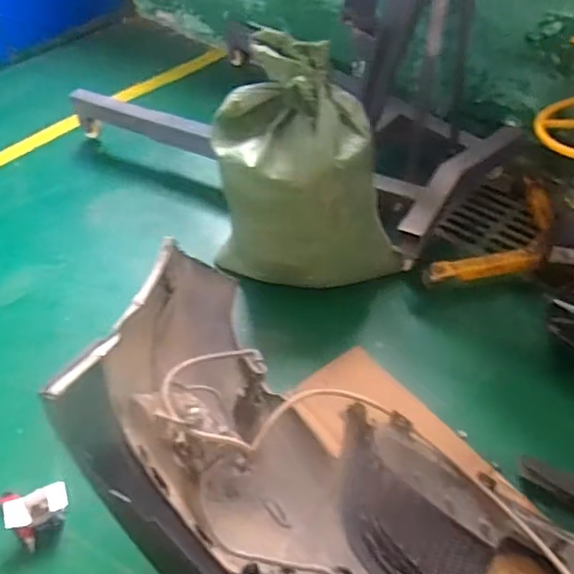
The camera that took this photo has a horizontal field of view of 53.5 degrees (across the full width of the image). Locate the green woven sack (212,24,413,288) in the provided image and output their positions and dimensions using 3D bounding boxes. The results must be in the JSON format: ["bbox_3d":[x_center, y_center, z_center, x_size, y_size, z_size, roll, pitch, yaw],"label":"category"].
[{"bbox_3d":[0.063,-0.335,1.738,0.590,0.665,0.339,10,50,13],"label":"green woven sack"}]

